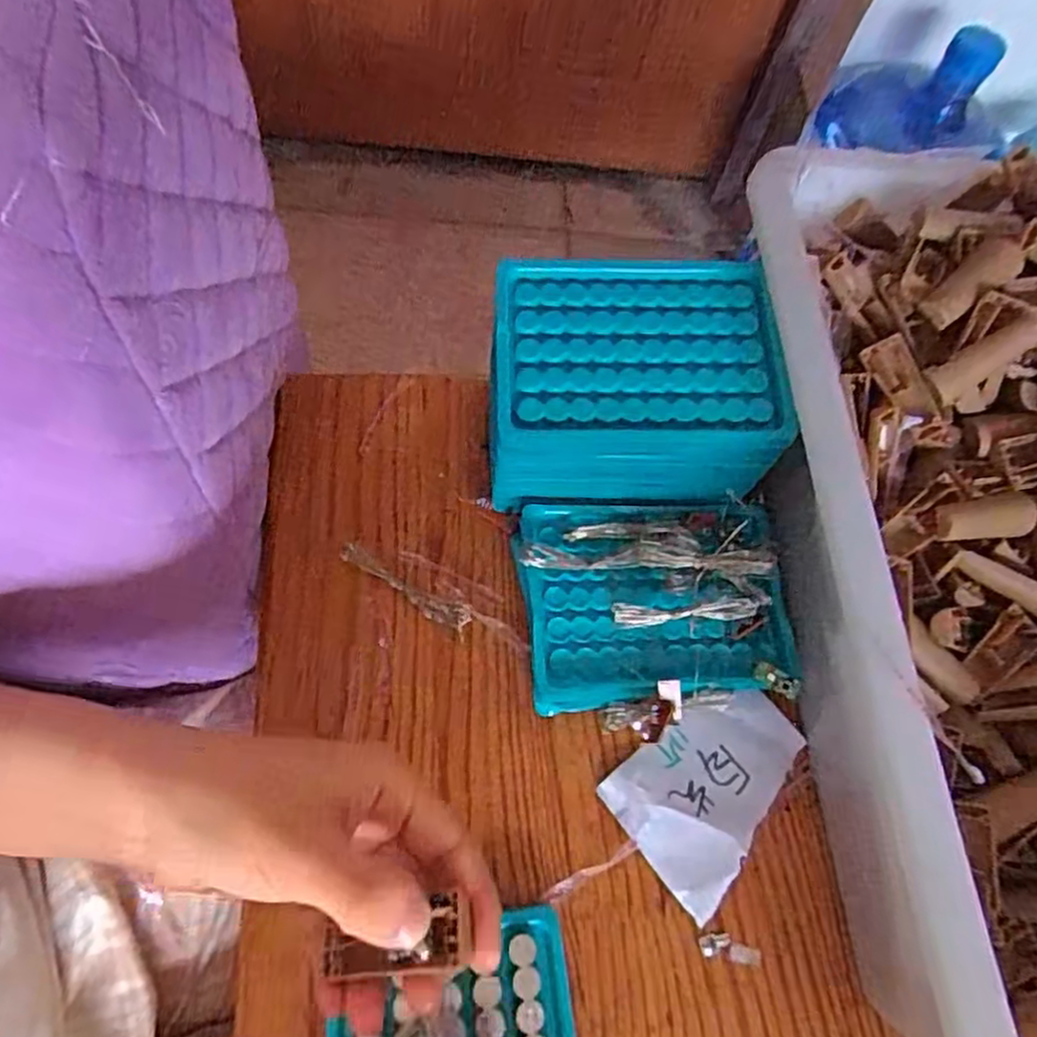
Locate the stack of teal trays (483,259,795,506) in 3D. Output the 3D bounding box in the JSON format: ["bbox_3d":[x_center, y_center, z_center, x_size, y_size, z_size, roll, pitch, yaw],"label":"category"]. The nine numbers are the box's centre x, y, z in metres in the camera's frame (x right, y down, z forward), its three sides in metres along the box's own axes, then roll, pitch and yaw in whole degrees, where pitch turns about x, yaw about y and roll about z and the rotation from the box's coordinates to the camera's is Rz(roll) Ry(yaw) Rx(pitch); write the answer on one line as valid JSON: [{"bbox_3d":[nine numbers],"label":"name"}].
[{"bbox_3d":[0.048,-0.060,0.363,0.131,0.093,0.096,2,67,-7],"label":"stack of teal trays"}]

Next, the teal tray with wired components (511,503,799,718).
[{"bbox_3d":[0.065,0.038,0.352,0.130,0.046,0.098,-3,66,-7],"label":"teal tray with wired components"}]

